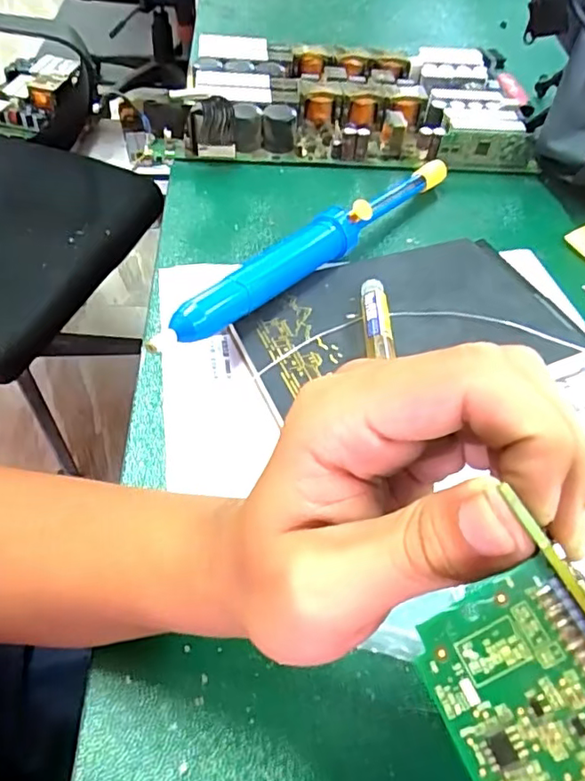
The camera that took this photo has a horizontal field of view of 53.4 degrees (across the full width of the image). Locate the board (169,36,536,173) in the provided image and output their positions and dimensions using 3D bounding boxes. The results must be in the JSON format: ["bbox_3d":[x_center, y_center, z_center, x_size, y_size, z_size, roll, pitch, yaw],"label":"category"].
[{"bbox_3d":[0.074,-0.297,0.590,0.363,0.041,0.202,1,49,-5],"label":"board"}]

